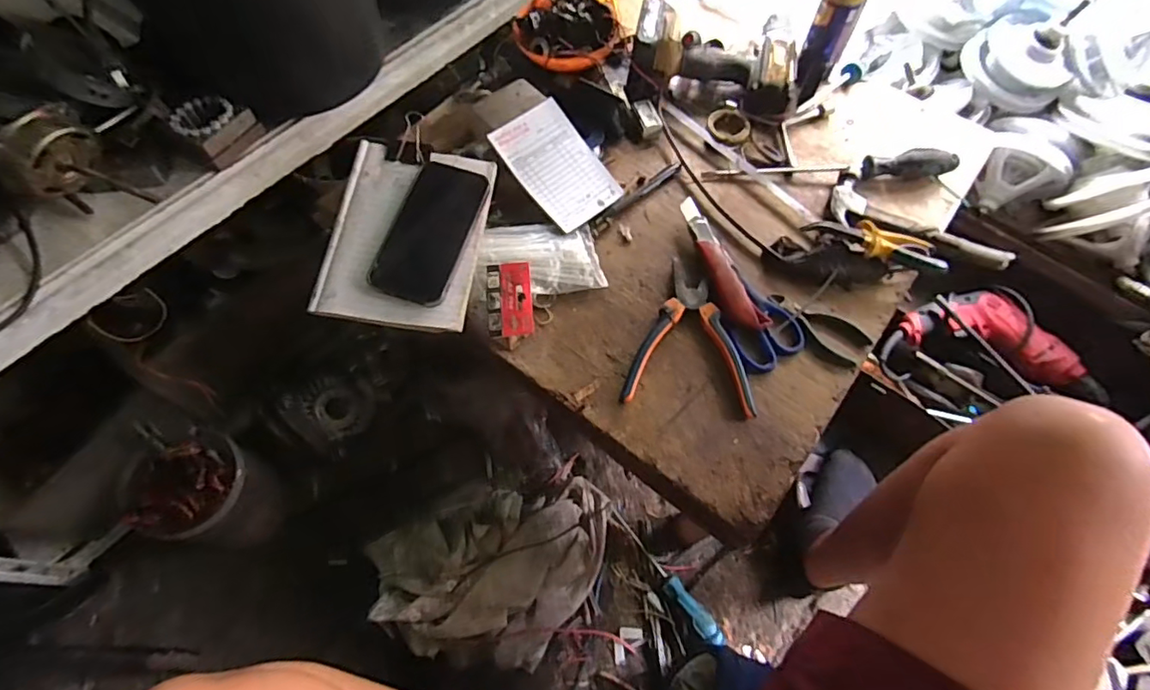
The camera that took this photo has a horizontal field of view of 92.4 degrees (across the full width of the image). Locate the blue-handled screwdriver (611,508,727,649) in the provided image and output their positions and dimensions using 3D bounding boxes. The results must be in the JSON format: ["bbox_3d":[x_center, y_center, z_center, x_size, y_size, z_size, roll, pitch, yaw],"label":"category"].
[{"bbox_3d":[0.124,0.320,0.767,0.026,0.022,0.216,-36,69,-17],"label":"blue-handled screwdriver"}]

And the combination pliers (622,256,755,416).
[{"bbox_3d":[0.125,-0.010,0.586,0.130,0.015,0.165,8,63,4],"label":"combination pliers"}]

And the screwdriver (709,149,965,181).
[{"bbox_3d":[0.310,-0.224,0.679,0.295,0.037,0.030,2,63,0],"label":"screwdriver"}]

